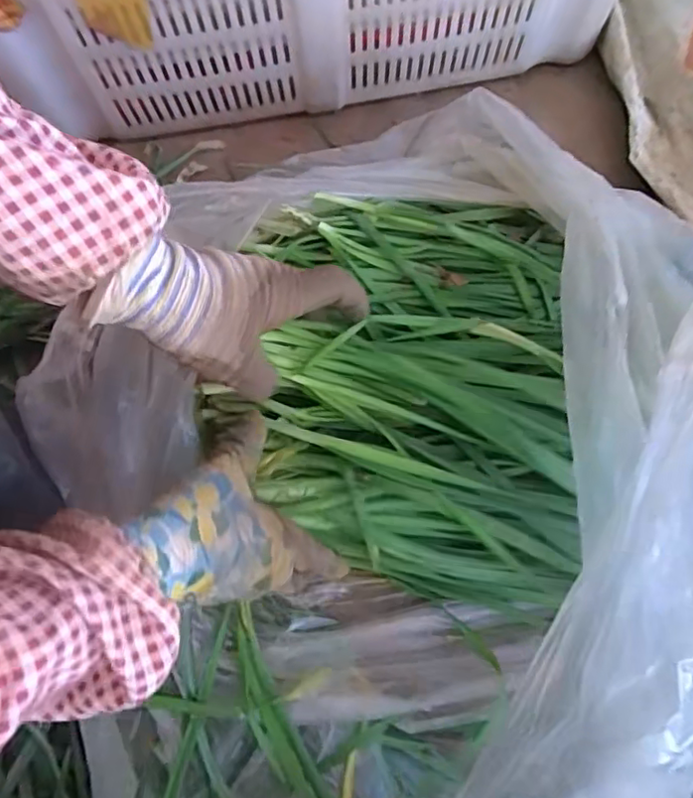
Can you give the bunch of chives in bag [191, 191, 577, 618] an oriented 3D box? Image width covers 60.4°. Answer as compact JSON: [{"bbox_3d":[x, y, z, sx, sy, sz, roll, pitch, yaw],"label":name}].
[{"bbox_3d":[0.041,-0.010,0.424,0.232,0.111,0.286,1,70,3],"label":"bunch of chives in bag"}]

